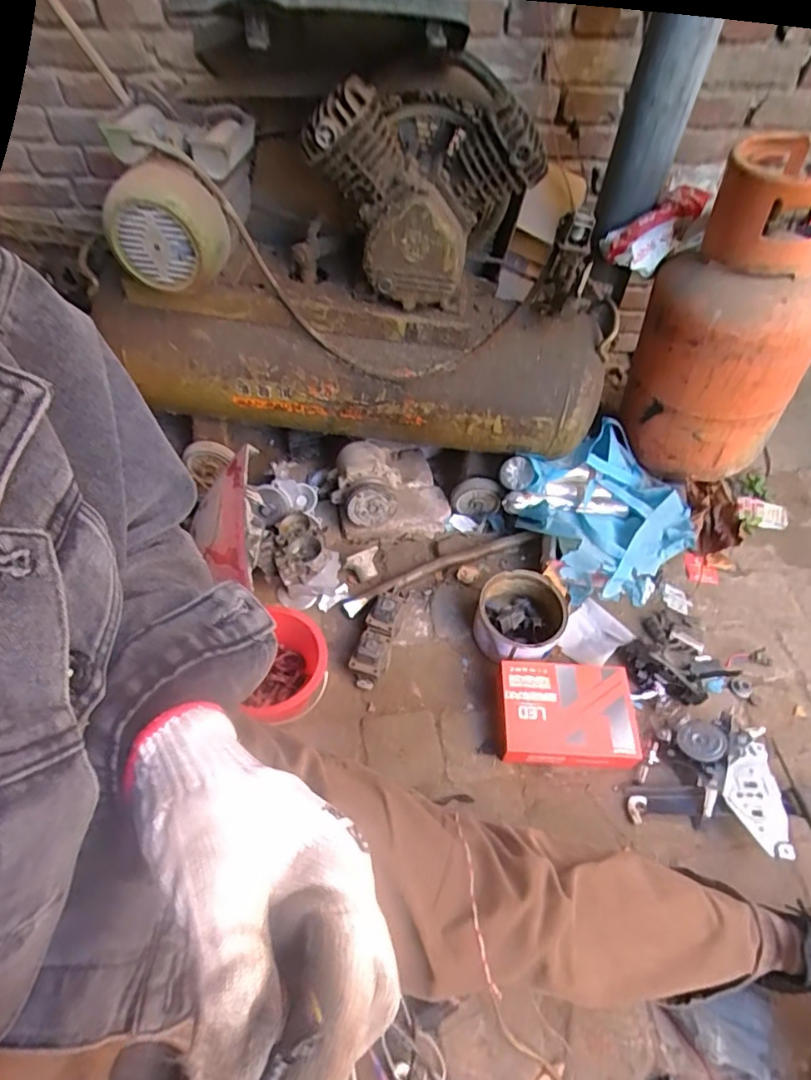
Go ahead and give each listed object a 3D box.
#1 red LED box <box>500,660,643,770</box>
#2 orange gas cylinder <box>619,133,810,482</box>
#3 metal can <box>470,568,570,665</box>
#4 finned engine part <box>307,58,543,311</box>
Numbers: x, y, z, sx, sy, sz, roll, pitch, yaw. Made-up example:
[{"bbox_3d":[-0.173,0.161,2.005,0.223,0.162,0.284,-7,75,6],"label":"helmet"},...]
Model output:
[{"bbox_3d":[0.264,0.283,0.935,0.216,0.054,0.156,3,51,2],"label":"red LED box"},{"bbox_3d":[0.646,-0.414,1.121,0.303,0.548,0.338,33,58,22],"label":"orange gas cylinder"},{"bbox_3d":[0.201,0.144,1.014,0.149,0.088,0.163,1,52,-1],"label":"metal can"},{"bbox_3d":[0.031,-0.517,0.859,0.291,0.280,0.200,4,52,1],"label":"finned engine part"}]

